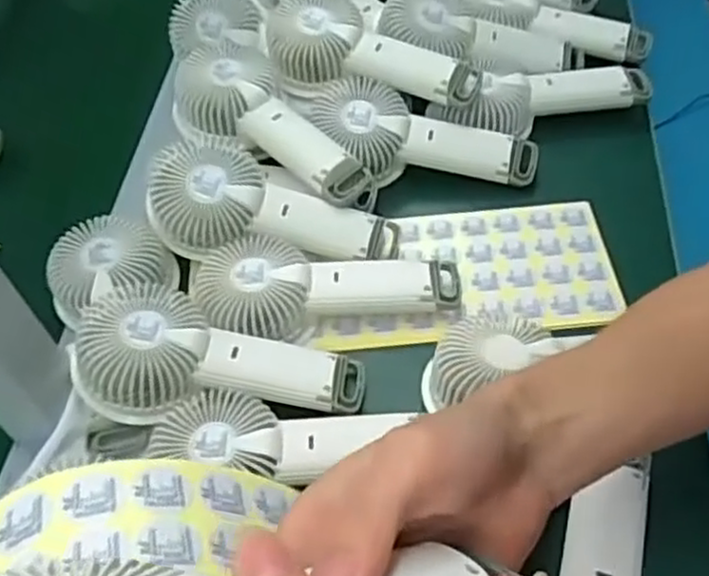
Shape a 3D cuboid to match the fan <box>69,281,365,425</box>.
[{"bbox_3d":[-0.090,0.045,0.472,0.185,0.043,0.100,10,54,-4],"label":"fan"}]

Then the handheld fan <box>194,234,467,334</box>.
[{"bbox_3d":[-0.025,-0.005,0.515,0.185,0.033,0.077,-3,53,2],"label":"handheld fan"}]

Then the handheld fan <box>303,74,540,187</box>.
[{"bbox_3d":[0.053,-0.112,0.593,0.181,0.046,0.079,15,55,-1],"label":"handheld fan"}]

